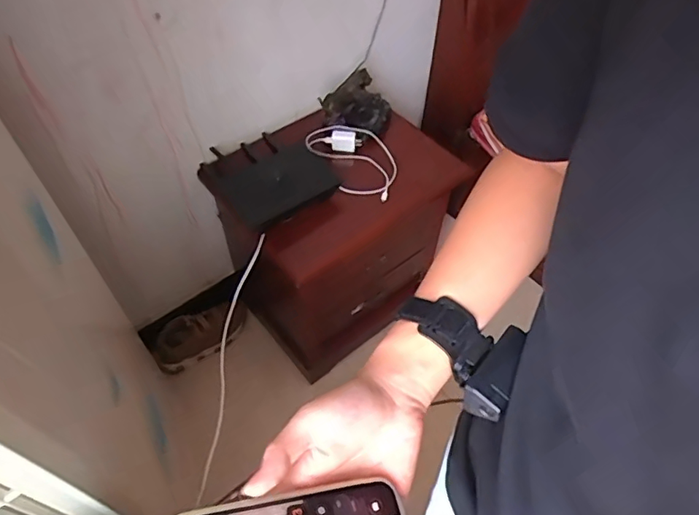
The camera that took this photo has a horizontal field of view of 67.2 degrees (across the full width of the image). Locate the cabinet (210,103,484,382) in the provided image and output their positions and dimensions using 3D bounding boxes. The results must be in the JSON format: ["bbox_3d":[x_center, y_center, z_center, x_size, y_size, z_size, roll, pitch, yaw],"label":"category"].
[{"bbox_3d":[-0.058,-0.076,1.352,0.494,0.471,0.412,-35,61,-23],"label":"cabinet"}]

